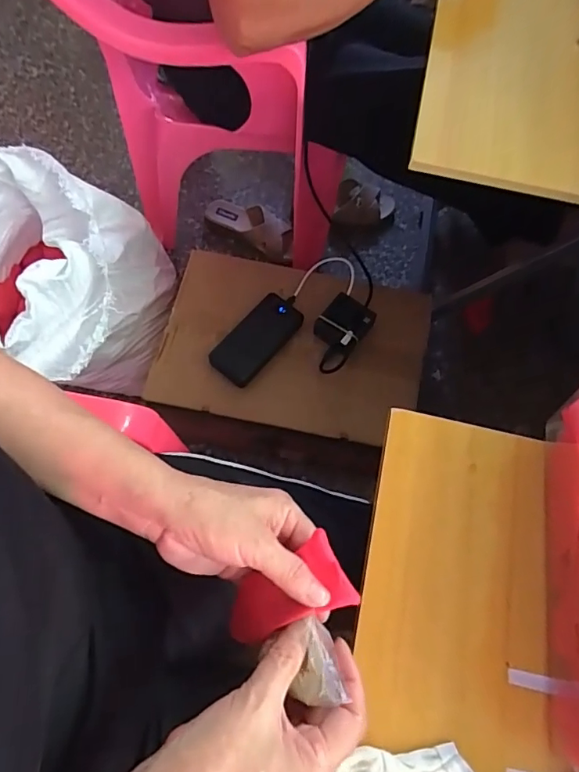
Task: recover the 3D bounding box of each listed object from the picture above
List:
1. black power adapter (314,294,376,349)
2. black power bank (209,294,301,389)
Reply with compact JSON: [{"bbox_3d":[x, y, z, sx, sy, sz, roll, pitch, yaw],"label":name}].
[{"bbox_3d":[0.088,-0.101,0.782,0.074,0.020,0.084,37,72,11],"label":"black power adapter"},{"bbox_3d":[-0.052,-0.075,0.786,0.082,0.014,0.155,39,72,11],"label":"black power bank"}]

